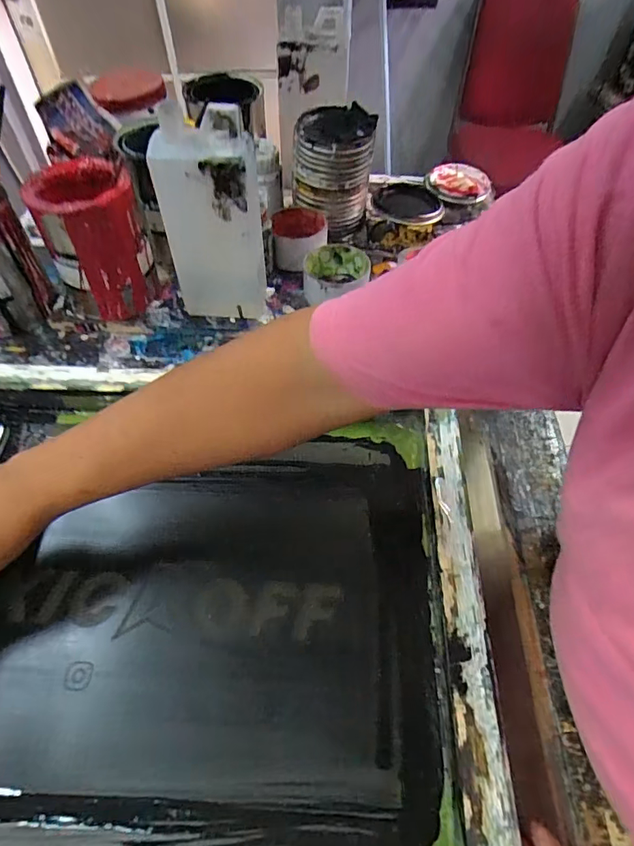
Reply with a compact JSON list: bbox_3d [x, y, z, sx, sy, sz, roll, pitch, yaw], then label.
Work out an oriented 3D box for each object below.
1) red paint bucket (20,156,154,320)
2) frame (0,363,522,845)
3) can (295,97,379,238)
[{"bbox_3d":[-0.251,-0.213,0.561,0.109,0.136,0.111,-14,56,-10],"label":"red paint bucket"},{"bbox_3d":[-0.154,0.146,0.385,0.554,0.055,0.434,3,55,1],"label":"frame"},{"bbox_3d":[0.022,-0.341,0.660,0.091,0.138,0.086,0,55,-1],"label":"can"}]

